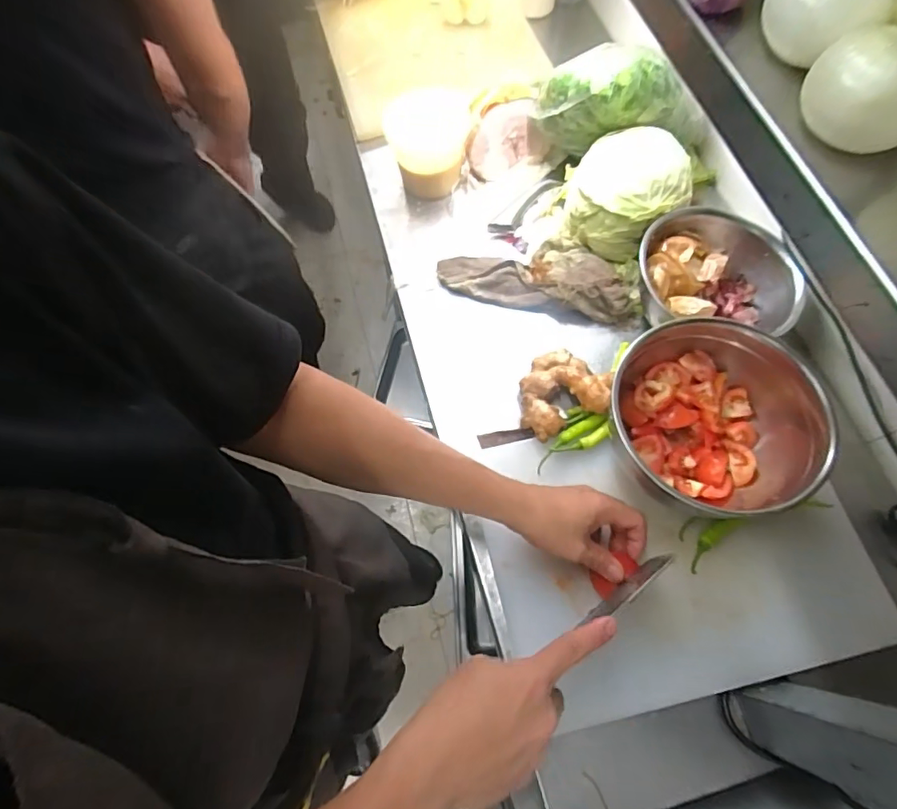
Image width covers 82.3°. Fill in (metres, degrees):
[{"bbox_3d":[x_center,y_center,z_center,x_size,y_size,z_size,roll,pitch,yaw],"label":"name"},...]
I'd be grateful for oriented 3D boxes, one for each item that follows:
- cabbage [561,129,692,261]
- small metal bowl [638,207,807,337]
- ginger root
[{"bbox_3d":[0.234,-0.278,0.683,0.149,0.105,0.131,19,68,7],"label":"cabbage"},{"bbox_3d":[0.342,-0.165,0.659,0.196,0.066,0.172,5,67,1],"label":"small metal bowl"},{"bbox_3d":[0.152,-0.016,0.647,0.114,0.050,0.122,0,67,-1],"label":"ginger root"}]

